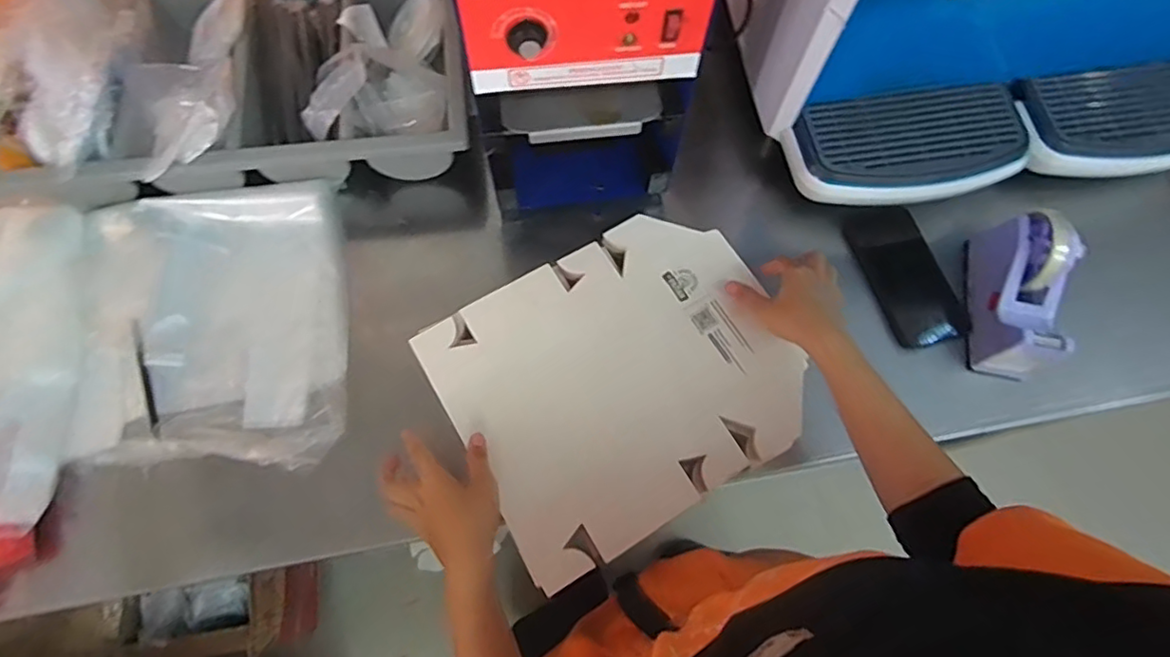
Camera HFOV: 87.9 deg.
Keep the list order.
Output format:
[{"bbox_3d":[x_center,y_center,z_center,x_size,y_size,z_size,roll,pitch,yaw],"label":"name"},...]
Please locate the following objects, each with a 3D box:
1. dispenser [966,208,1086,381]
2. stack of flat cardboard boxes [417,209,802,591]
[{"bbox_3d":[0.468,-0.041,0.646,0.064,0.101,0.165,9,69,2],"label":"dispenser"},{"bbox_3d":[0.036,0.047,0.617,0.330,0.017,0.283,-29,73,-11],"label":"stack of flat cardboard boxes"}]

